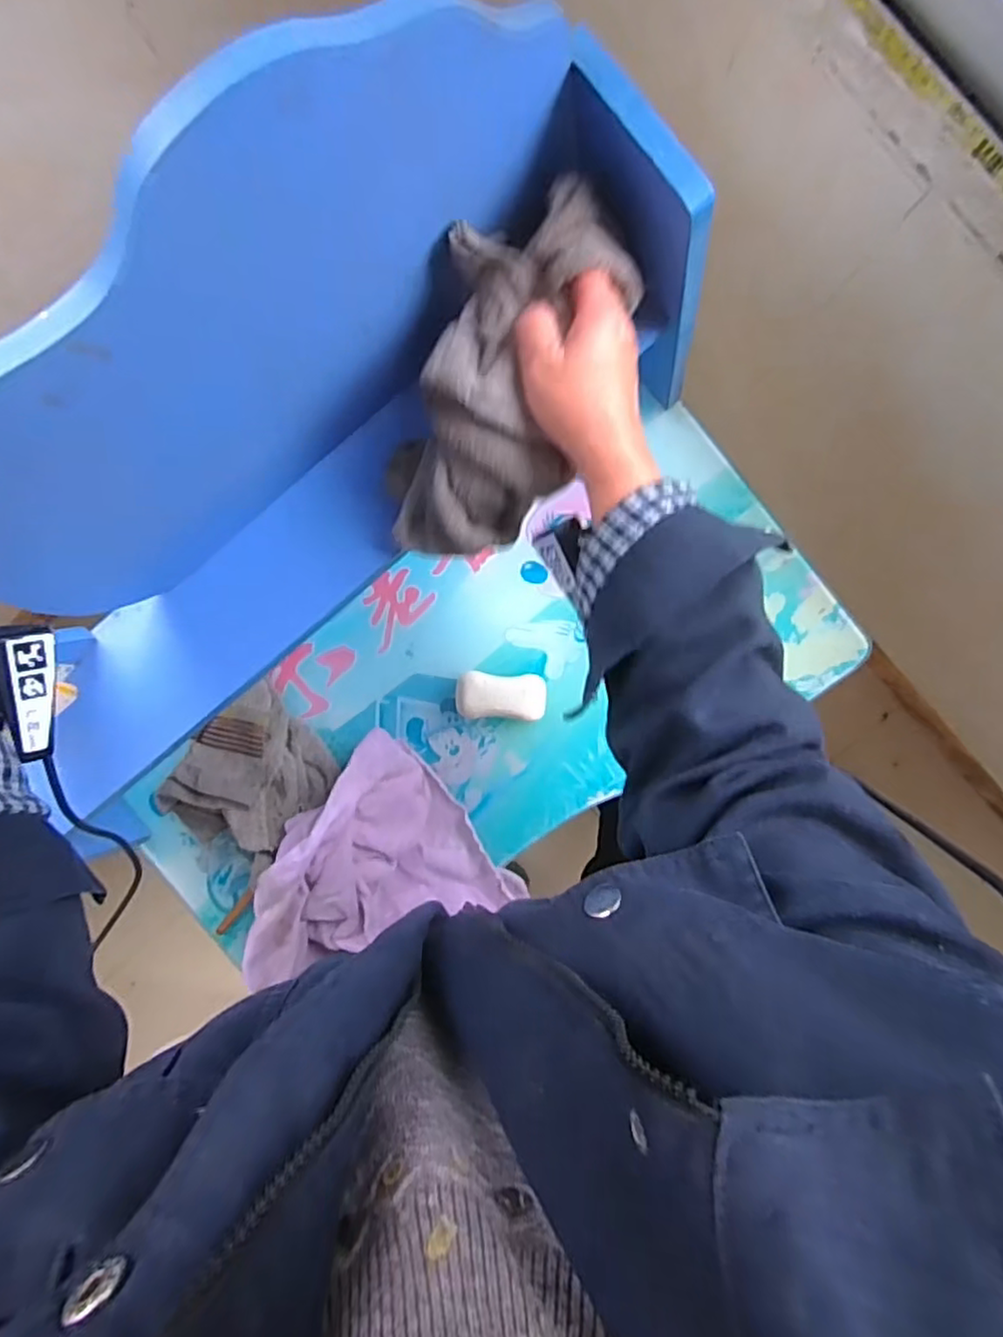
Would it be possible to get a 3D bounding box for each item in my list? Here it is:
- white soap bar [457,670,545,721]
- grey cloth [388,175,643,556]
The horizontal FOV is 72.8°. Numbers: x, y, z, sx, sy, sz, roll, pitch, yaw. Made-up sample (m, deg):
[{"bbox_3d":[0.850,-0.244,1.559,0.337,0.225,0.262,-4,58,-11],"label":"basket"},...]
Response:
[{"bbox_3d":[0.000,0.025,0.641,0.082,0.027,0.043,2,96,5],"label":"white soap bar"},{"bbox_3d":[-0.002,-0.171,0.422,0.109,0.071,0.227,24,114,2],"label":"grey cloth"}]

